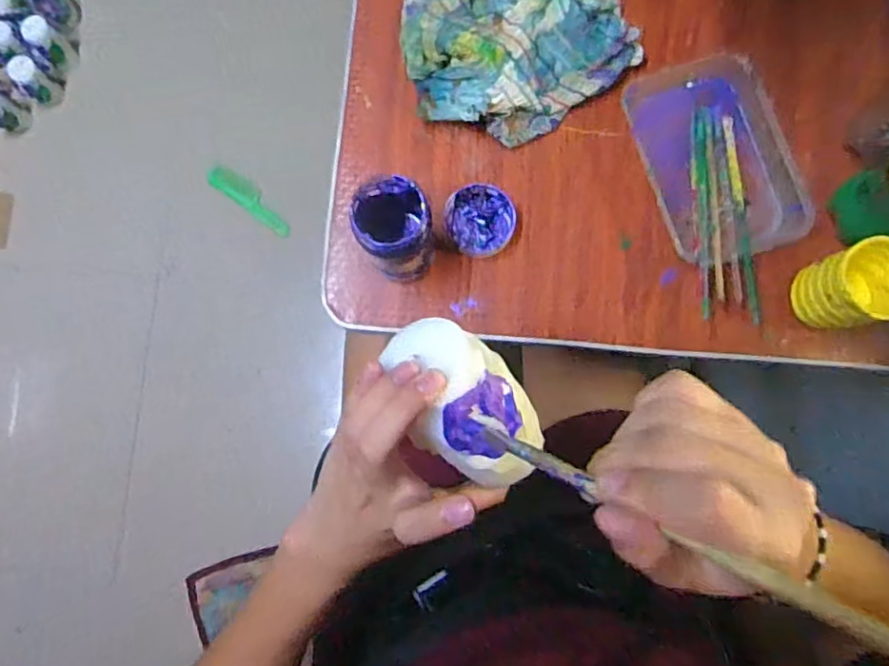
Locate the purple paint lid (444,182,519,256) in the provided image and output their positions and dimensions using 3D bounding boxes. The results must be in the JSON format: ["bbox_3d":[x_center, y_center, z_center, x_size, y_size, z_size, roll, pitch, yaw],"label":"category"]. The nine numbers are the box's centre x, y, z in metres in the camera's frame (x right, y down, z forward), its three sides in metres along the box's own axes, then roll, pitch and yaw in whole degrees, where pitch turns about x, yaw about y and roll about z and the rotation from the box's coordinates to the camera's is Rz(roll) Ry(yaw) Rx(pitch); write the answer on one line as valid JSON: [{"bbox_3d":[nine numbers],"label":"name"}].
[{"bbox_3d":[0.031,-0.095,0.518,0.057,0.015,0.057,0,83,3],"label":"purple paint lid"}]

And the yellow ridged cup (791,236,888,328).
[{"bbox_3d":[0.305,-0.034,0.463,0.058,0.069,0.056,0,83,3],"label":"yellow ridged cup"}]

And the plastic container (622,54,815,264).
[{"bbox_3d":[0.220,-0.141,0.506,0.114,0.035,0.161,-21,83,0],"label":"plastic container"}]

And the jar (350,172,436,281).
[{"bbox_3d":[-0.036,-0.077,0.472,0.052,0.093,0.058,-28,83,-1],"label":"jar"}]

